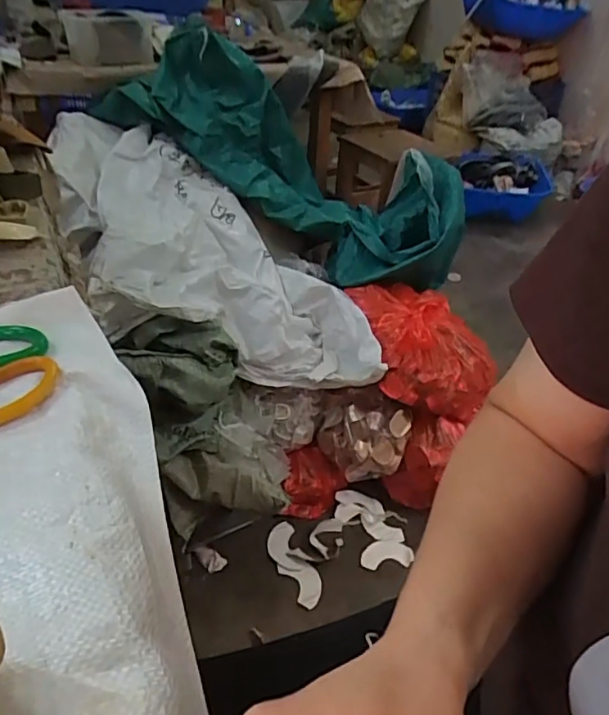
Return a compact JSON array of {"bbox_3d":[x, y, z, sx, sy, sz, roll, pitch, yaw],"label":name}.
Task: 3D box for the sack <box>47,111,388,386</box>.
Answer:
[{"bbox_3d":[-0.177,-0.206,1.098,0.538,0.332,0.536,-7,37,-15],"label":"sack"}]

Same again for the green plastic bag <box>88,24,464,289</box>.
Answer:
[{"bbox_3d":[-0.008,-0.453,1.291,0.818,0.267,0.346,25,34,-11],"label":"green plastic bag"}]

